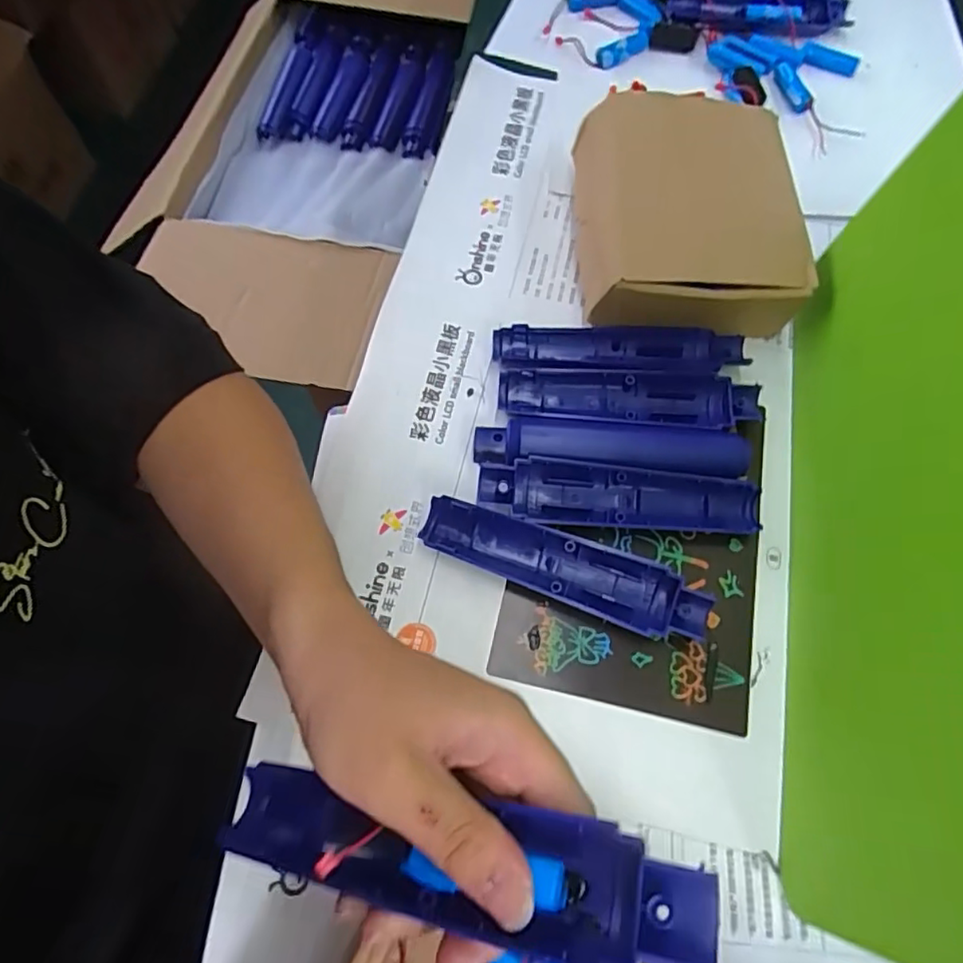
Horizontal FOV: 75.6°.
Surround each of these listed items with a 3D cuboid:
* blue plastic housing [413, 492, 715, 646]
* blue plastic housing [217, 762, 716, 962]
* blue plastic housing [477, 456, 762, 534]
[{"bbox_3d":[0.046,0.050,0.361,0.166,0.022,0.035,20,69,9],"label":"blue plastic housing"},{"bbox_3d":[-0.012,0.125,0.206,0.167,0.028,0.037,0,66,20],"label":"blue plastic housing"},{"bbox_3d":[0.083,0.009,0.376,0.165,0.018,0.038,2,67,1],"label":"blue plastic housing"}]

